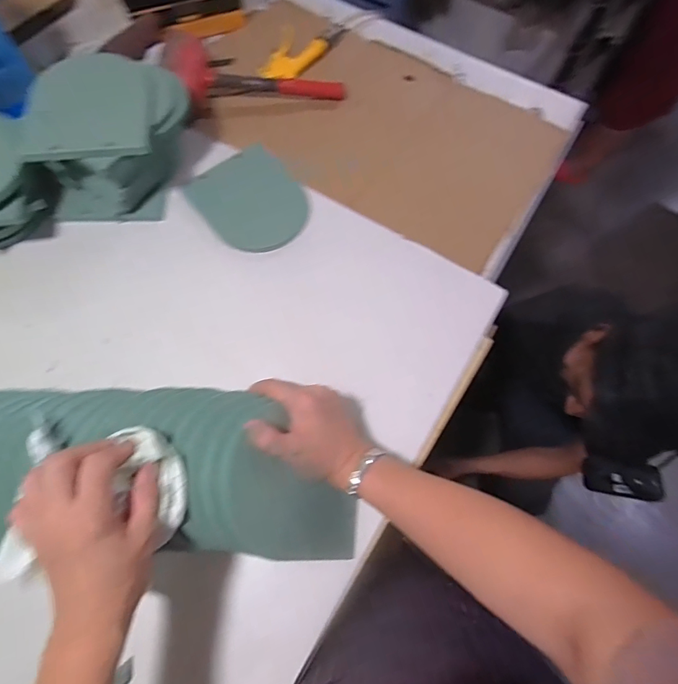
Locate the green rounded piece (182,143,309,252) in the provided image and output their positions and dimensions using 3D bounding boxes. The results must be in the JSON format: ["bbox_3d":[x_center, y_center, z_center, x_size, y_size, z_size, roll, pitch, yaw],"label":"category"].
[{"bbox_3d":[-0.131,-0.212,0.608,0.140,0.009,0.163,-36,80,-8],"label":"green rounded piece"}]

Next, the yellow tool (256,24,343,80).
[{"bbox_3d":[-0.074,-0.557,0.762,0.089,0.025,0.202,32,71,10],"label":"yellow tool"}]

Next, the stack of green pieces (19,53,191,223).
[{"bbox_3d":[-0.313,-0.282,0.564,0.189,0.125,0.181,2,69,-1],"label":"stack of green pieces"}]

